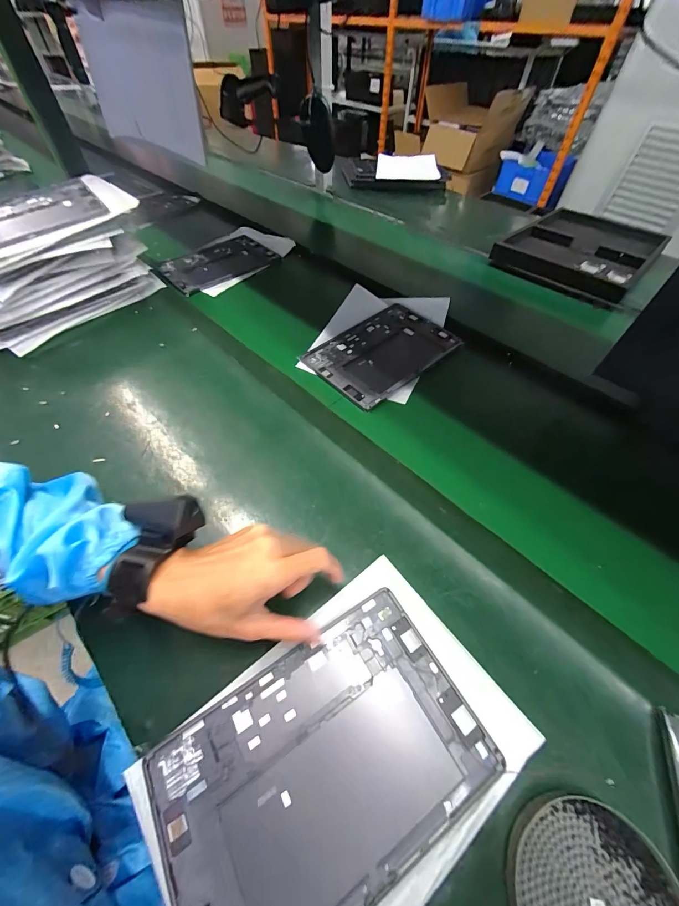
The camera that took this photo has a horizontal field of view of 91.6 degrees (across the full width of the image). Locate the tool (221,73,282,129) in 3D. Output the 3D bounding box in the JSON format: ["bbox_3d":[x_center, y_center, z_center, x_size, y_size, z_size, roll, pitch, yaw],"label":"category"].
[{"bbox_3d":[-0.233,-0.932,0.878,0.157,0.092,0.057,7,55,2],"label":"tool"}]

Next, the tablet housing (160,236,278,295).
[{"bbox_3d":[-0.282,-0.451,0.788,0.171,0.018,0.258,39,62,25],"label":"tablet housing"}]

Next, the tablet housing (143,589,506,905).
[{"bbox_3d":[-0.014,0.257,0.274,0.251,0.014,0.162,-25,60,-20],"label":"tablet housing"}]

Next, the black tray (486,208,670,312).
[{"bbox_3d":[0.612,-0.518,0.829,0.295,0.044,0.443,38,61,22],"label":"black tray"}]

